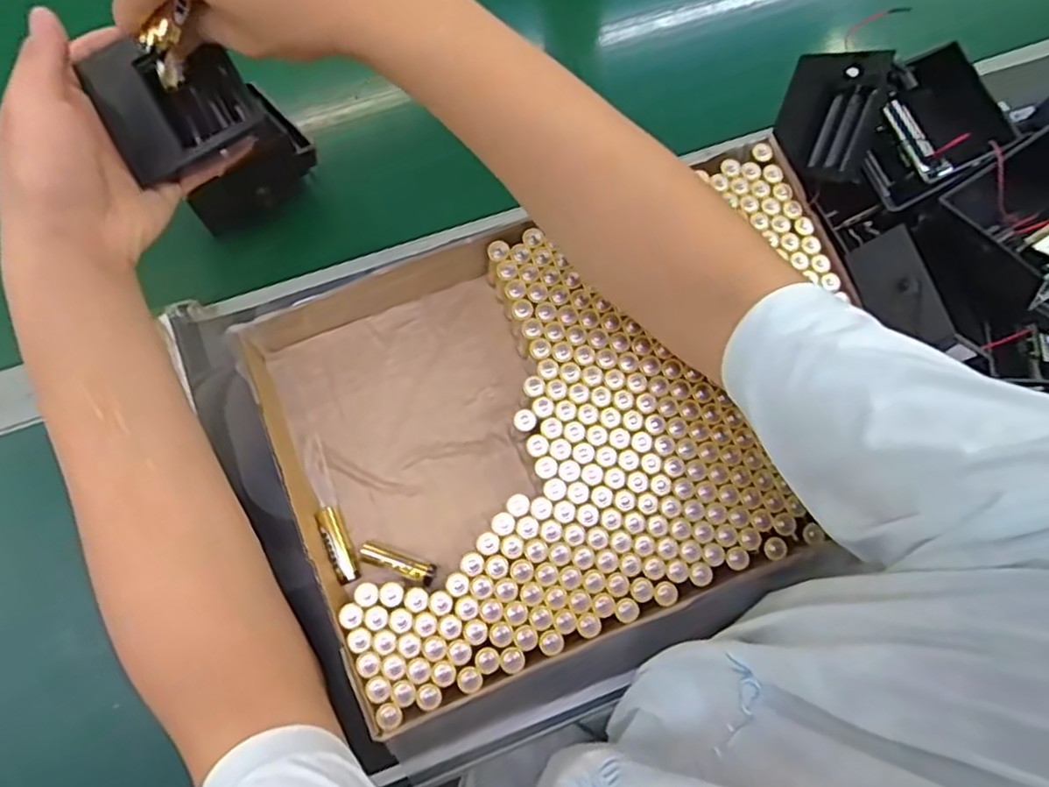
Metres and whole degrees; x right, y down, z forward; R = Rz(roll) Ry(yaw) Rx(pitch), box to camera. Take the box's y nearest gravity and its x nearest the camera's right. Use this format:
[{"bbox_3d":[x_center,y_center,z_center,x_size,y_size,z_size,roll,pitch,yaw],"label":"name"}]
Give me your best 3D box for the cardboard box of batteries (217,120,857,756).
[{"bbox_3d":[0.015,0.015,0.444,0.343,0.051,0.271,-21,78,-7],"label":"cardboard box of batteries"}]

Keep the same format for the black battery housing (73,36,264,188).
[{"bbox_3d":[-0.196,-0.165,0.389,0.073,0.026,0.068,-30,91,-14],"label":"black battery housing"}]

